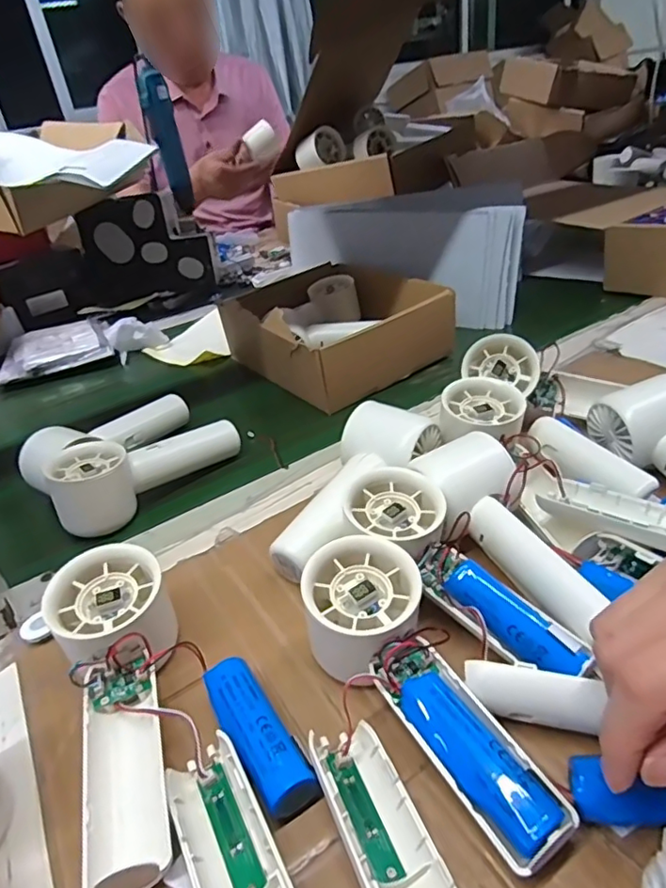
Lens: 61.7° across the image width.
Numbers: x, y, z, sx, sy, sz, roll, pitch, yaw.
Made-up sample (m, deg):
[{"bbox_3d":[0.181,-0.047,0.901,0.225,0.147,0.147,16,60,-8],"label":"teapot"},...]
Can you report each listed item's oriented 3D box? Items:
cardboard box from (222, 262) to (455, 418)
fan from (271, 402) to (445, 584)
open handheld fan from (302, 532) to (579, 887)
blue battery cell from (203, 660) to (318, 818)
[{"bbox_3d":[0.004,-0.139,0.625,0.198,0.064,0.218,-27,37,-27],"label":"cardboard box"},{"bbox_3d":[0.015,0.032,0.369,0.061,0.051,0.148,16,40,31],"label":"fan"},{"bbox_3d":[0.029,0.117,0.239,0.082,0.051,0.162,-19,35,-17],"label":"open handheld fan"},{"bbox_3d":[-0.034,0.133,0.255,0.023,0.023,0.078,-25,36,-24],"label":"blue battery cell"}]

